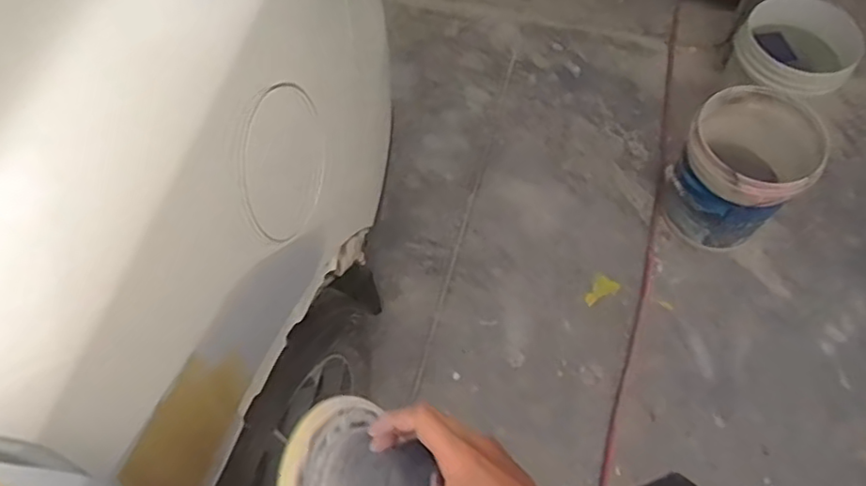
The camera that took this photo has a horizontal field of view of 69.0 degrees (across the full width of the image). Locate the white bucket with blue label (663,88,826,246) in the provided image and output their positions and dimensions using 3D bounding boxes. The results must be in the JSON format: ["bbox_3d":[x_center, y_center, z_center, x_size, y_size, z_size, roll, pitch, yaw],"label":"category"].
[{"bbox_3d":[0.839,-0.198,1.735,0.375,0.375,0.310,-29,66,-15],"label":"white bucket with blue label"}]

